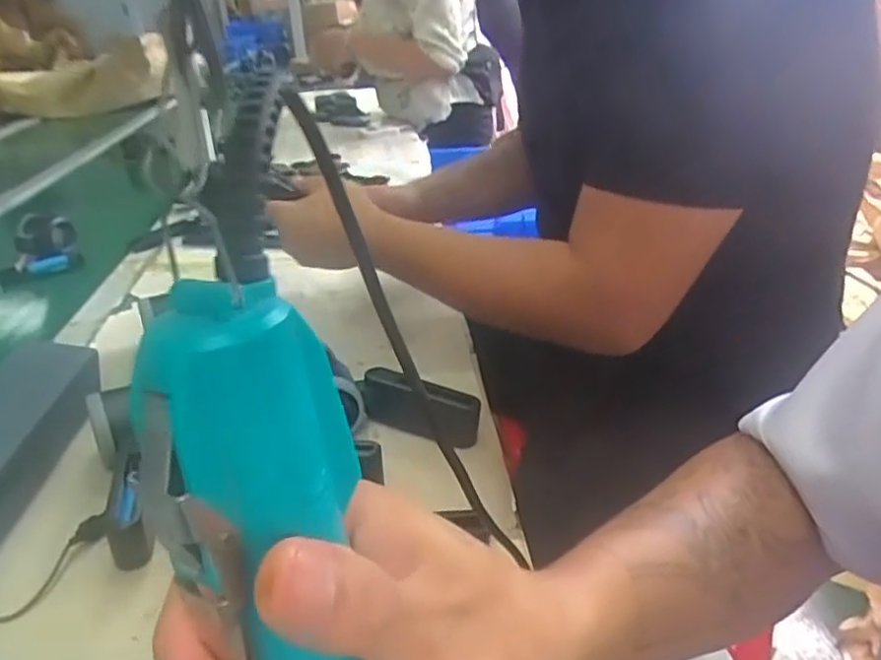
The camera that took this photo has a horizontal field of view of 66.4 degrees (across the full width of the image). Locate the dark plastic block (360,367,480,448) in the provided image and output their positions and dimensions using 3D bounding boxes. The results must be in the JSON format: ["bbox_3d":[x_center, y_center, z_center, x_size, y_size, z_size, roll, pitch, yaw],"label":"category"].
[{"bbox_3d":[-0.017,0.065,0.557,0.099,0.050,0.018,10,30,21],"label":"dark plastic block"}]

